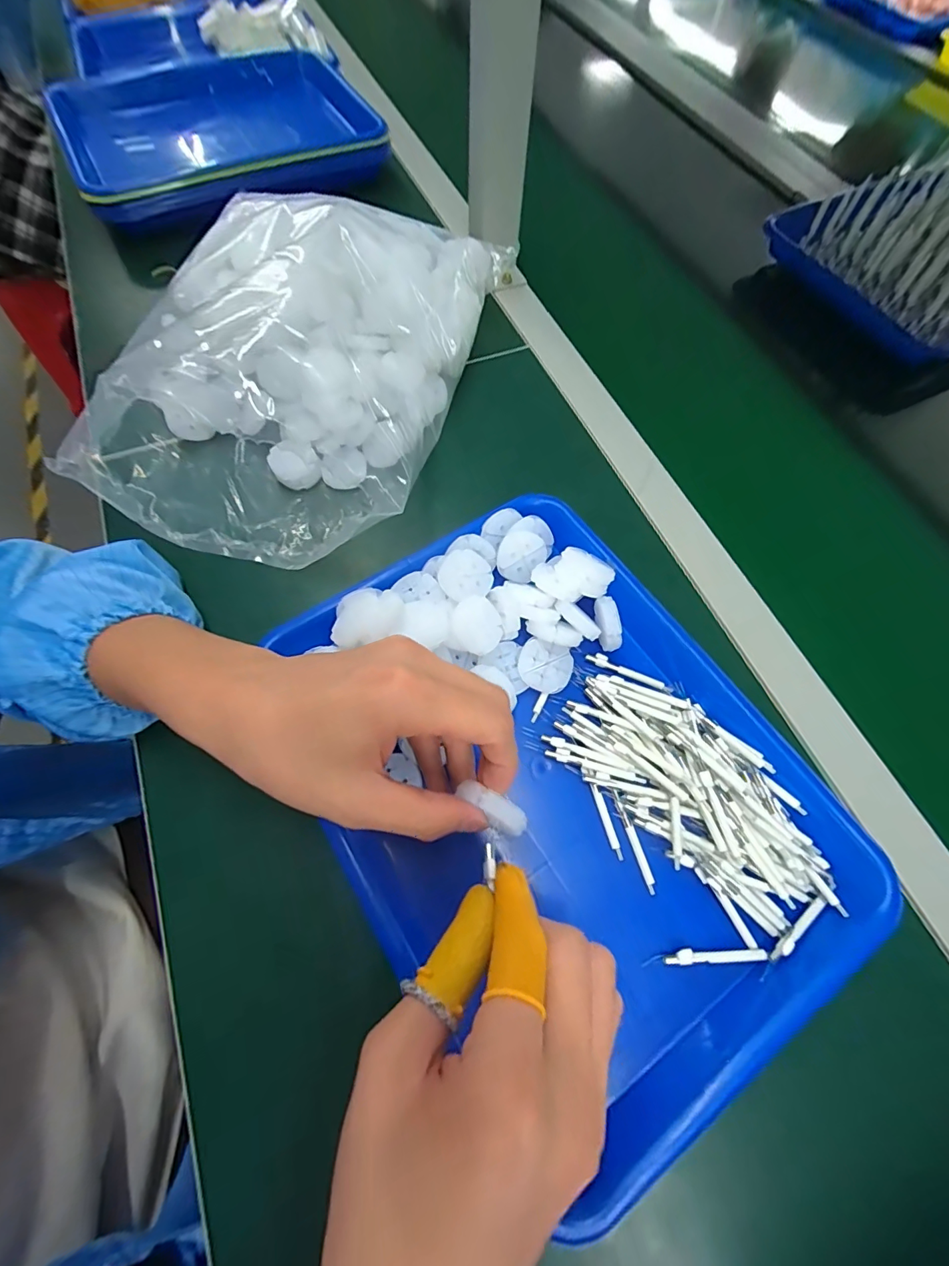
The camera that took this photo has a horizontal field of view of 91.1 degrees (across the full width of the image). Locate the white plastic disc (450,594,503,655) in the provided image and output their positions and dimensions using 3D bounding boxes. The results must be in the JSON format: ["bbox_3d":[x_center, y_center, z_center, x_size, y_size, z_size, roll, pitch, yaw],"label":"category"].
[{"bbox_3d":[0.001,-0.005,0.288,0.035,0.004,0.036,8,73,-27],"label":"white plastic disc"}]

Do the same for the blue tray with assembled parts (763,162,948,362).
[{"bbox_3d":[0.503,-0.414,0.490,0.266,0.063,0.244,-26,70,-12],"label":"blue tray with assembled parts"}]

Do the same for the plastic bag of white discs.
[{"bbox_3d":[-0.144,-0.239,0.383,0.258,0.104,0.357,18,68,6],"label":"plastic bag of white discs"}]

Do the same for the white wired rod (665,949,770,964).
[{"bbox_3d":[0.129,0.173,0.248,0.054,0.004,0.006,0,67,-2],"label":"white wired rod"}]

